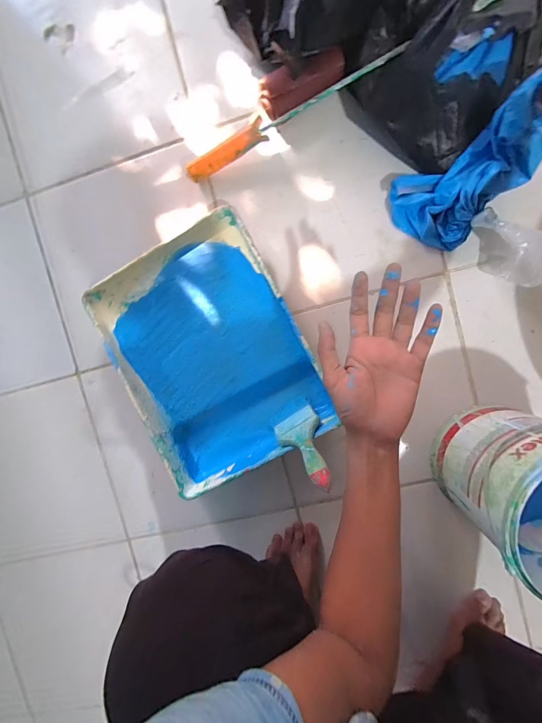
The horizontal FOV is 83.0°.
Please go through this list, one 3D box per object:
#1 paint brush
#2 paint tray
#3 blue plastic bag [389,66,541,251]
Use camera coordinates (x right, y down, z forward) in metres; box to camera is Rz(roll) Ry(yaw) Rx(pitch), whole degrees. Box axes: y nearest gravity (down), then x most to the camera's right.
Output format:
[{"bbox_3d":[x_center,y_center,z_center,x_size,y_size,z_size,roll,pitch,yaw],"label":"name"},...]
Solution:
[{"bbox_3d":[0.046,0.111,0.400,0.062,0.147,0.020,-41,111,7],"label":"paint brush"},{"bbox_3d":[-0.090,-0.010,0.476,0.263,0.076,0.355,-29,90,7],"label":"paint tray"},{"bbox_3d":[0.256,-0.250,0.384,0.129,0.150,0.168,45,97,2],"label":"blue plastic bag"}]

